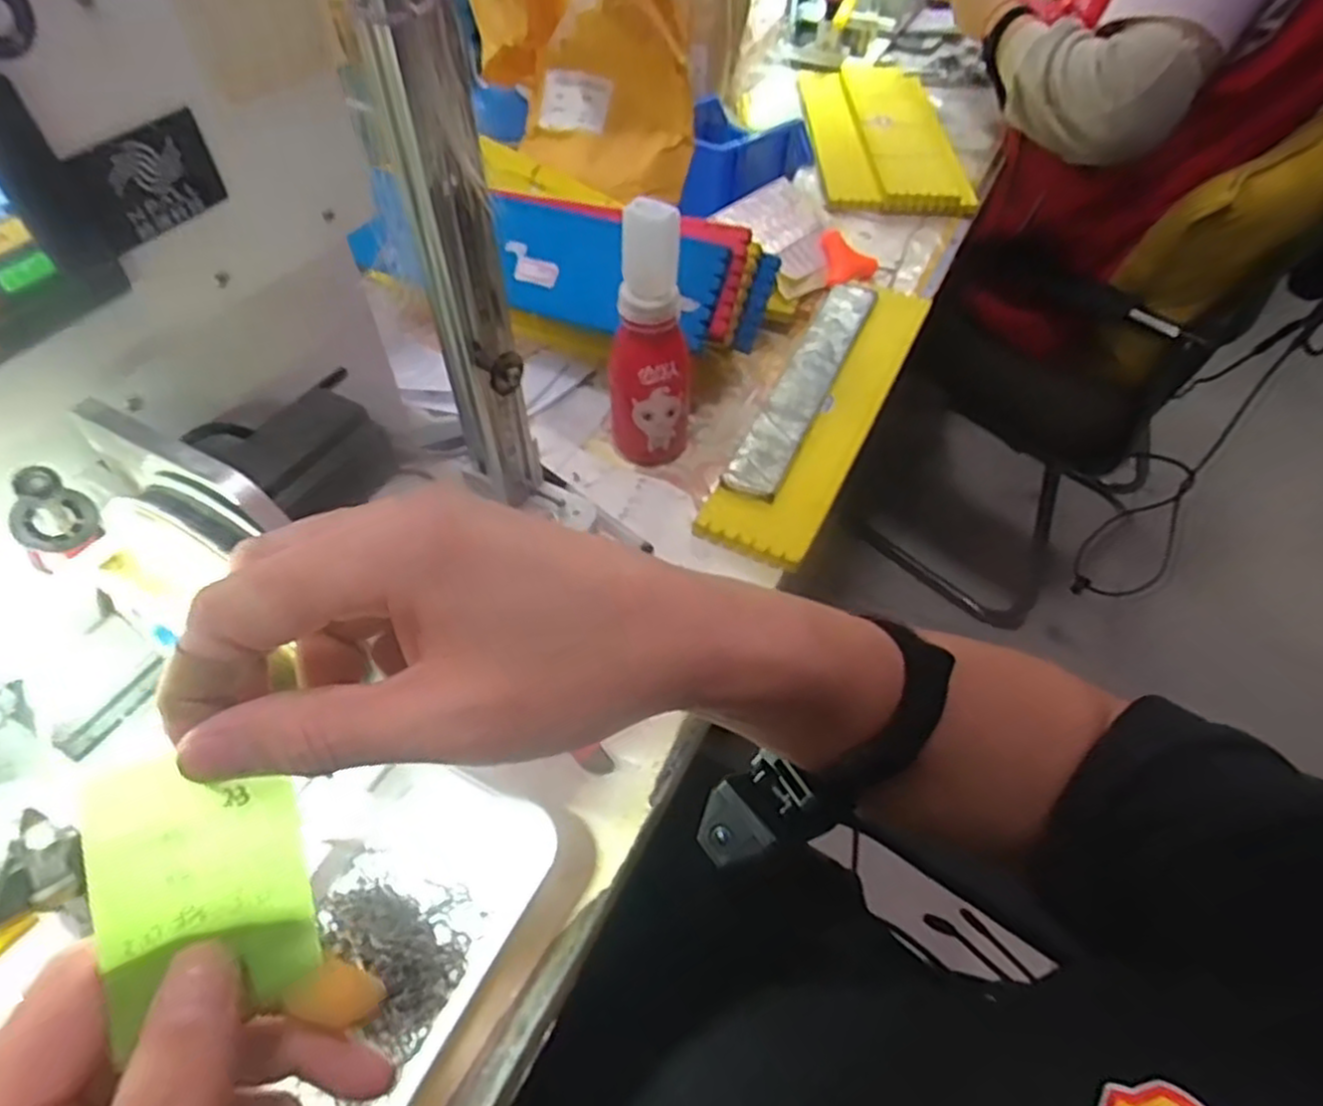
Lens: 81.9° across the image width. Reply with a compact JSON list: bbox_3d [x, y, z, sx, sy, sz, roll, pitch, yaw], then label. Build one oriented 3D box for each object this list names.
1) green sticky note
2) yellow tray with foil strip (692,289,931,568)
[{"bbox_3d":[-0.121,0.088,0.202,0.047,0.004,0.070,-10,89,-41],"label":"green sticky note"},{"bbox_3d":[0.124,-0.104,0.550,0.074,0.016,0.274,26,65,18],"label":"yellow tray with foil strip"}]

